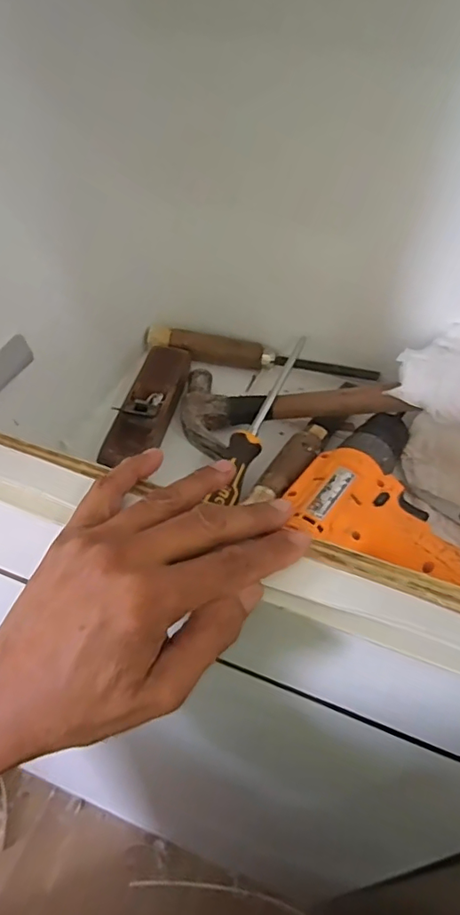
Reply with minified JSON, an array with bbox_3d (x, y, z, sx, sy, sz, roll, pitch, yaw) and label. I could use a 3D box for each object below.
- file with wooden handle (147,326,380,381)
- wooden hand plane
[{"bbox_3d":[0.029,-0.101,0.528,0.229,0.030,0.022,10,48,6],"label":"file with wooden handle"},{"bbox_3d":[-0.071,-0.048,0.473,0.041,0.032,0.149,10,48,6],"label":"wooden hand plane"}]

